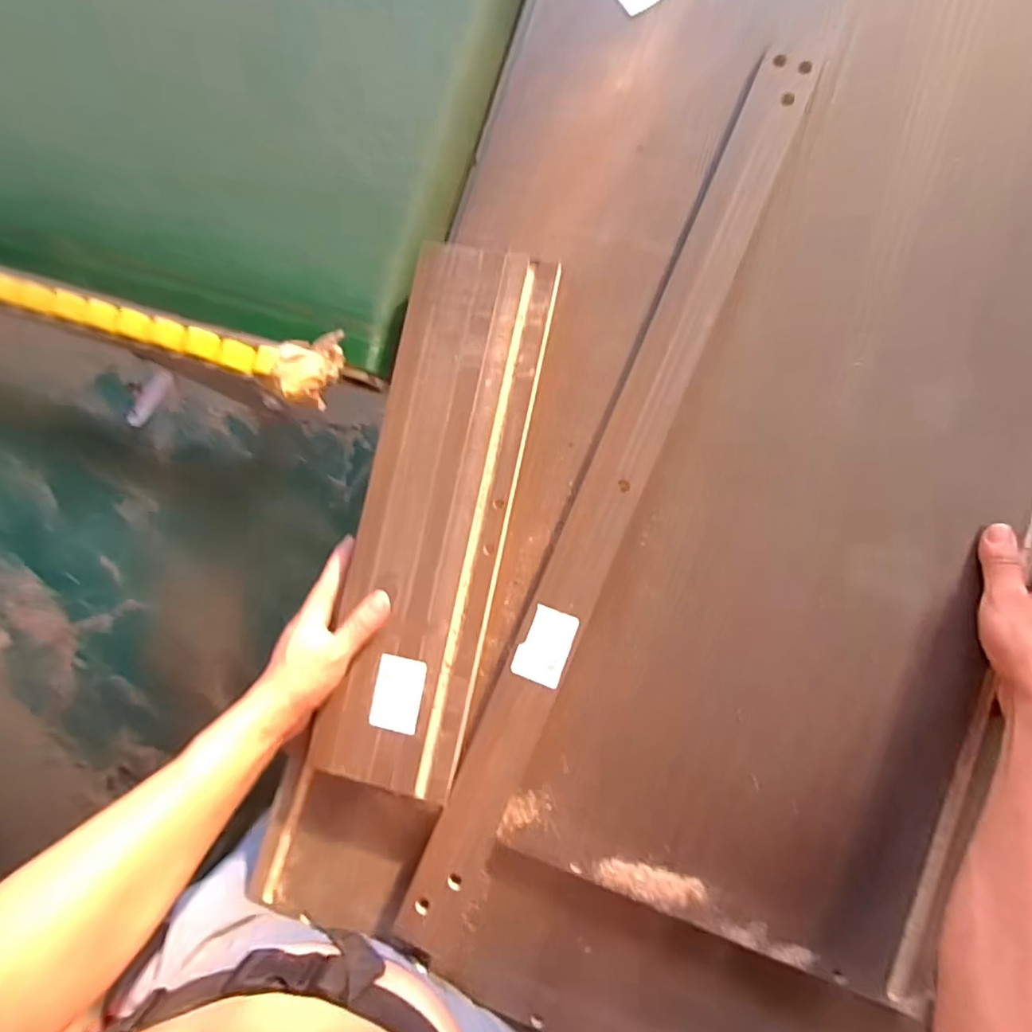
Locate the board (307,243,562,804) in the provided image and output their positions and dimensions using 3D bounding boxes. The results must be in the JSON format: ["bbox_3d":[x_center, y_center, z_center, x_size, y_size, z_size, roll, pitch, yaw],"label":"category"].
[{"bbox_3d":[-0.072,0.000,0.525,0.132,0.015,0.475,11,88,8],"label":"board"}]

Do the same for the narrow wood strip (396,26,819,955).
[{"bbox_3d":[0.080,-0.016,0.507,0.046,0.019,0.802,23,89,8],"label":"narrow wood strip"}]

